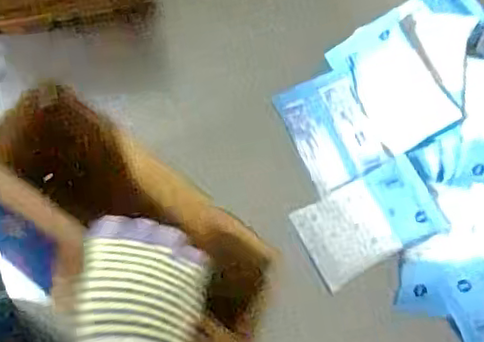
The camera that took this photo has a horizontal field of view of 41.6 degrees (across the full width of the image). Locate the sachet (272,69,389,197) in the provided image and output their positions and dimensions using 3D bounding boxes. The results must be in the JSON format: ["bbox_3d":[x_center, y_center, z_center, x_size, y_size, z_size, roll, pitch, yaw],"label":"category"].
[{"bbox_3d":[0.093,-0.042,0.658,0.082,0.013,0.115,-24,79,-5],"label":"sachet"}]

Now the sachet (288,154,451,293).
[{"bbox_3d":[0.125,0.049,0.624,0.131,0.024,0.083,-27,79,-6],"label":"sachet"}]

